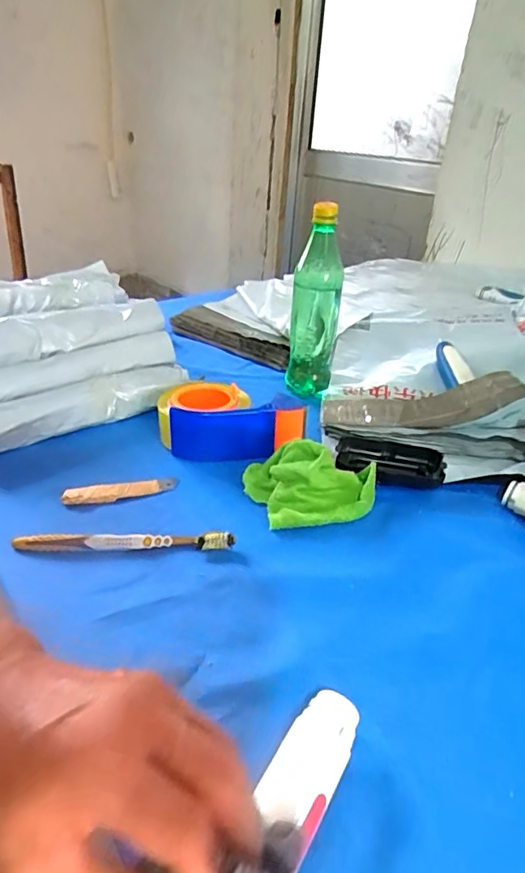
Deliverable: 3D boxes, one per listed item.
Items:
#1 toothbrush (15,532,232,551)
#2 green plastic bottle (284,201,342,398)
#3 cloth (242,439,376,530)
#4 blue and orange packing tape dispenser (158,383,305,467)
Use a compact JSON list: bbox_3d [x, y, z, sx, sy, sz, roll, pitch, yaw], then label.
[{"bbox_3d":[-0.118,0.092,0.453,0.183,0.018,0.014,2,30,-4],"label":"toothbrush"},{"bbox_3d":[0.069,-0.175,0.683,0.062,0.218,0.055,4,31,2],"label":"green plastic bottle"},{"bbox_3d":[0.048,0.042,0.515,0.126,0.044,0.089,-3,31,-8],"label":"cloth"},{"bbox_3d":[-0.038,-0.015,0.586,0.157,0.053,0.086,9,31,10],"label":"blue and orange packing tape dispenser"}]

